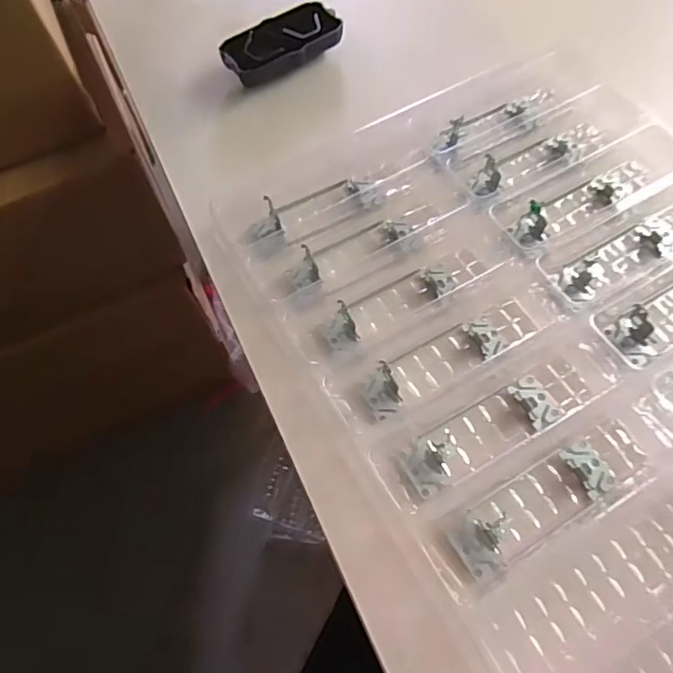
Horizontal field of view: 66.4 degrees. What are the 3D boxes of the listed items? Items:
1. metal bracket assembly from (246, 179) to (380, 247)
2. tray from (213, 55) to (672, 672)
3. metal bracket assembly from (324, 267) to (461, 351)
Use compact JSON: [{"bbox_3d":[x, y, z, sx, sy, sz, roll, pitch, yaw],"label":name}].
[{"bbox_3d":[-0.021,-0.102,0.394,0.109,0.019,0.035,-23,66,-8],"label":"metal bracket assembly"},{"bbox_3d":[0.161,-0.014,0.343,0.343,0.028,0.444,-28,67,-10],"label":"tray"},{"bbox_3d":[0.036,-0.026,0.359,0.103,0.019,0.029,-30,67,-11],"label":"metal bracket assembly"}]

